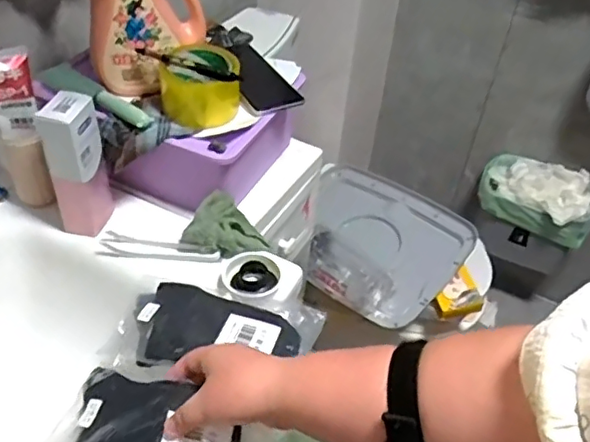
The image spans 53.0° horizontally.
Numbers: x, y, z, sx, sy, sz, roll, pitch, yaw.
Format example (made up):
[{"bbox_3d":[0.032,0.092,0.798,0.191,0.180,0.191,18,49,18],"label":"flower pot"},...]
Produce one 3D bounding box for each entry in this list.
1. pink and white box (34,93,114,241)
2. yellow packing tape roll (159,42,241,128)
[{"bbox_3d":[-0.257,-0.064,0.705,0.049,0.170,0.059,8,41,4],"label":"pink and white box"},{"bbox_3d":[-0.121,-0.178,0.754,0.096,0.074,0.095,-5,42,-11],"label":"yellow packing tape roll"}]

